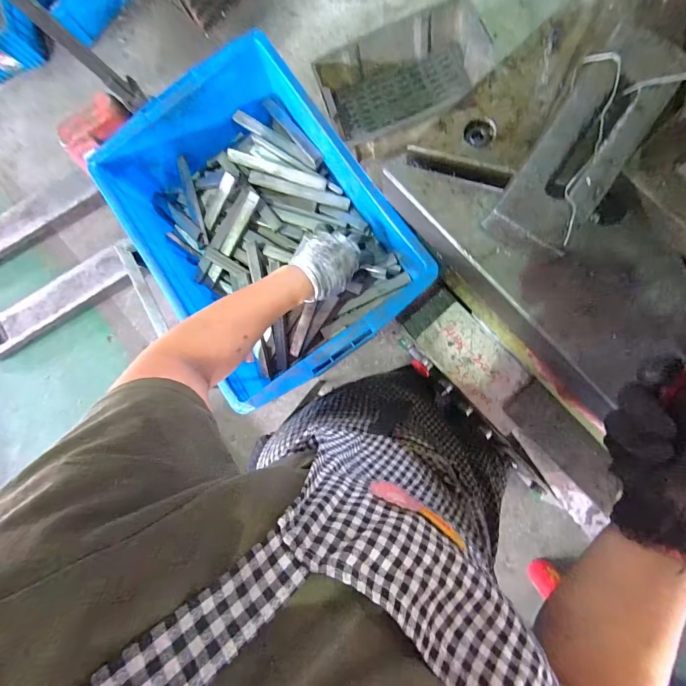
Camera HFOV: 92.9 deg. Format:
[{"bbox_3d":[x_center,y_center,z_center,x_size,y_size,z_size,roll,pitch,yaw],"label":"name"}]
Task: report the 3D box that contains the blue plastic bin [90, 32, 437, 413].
[{"bbox_3d":[-0.139,-0.183,0.534,0.326,0.129,0.498,-37,84,2],"label":"blue plastic bin"}]

